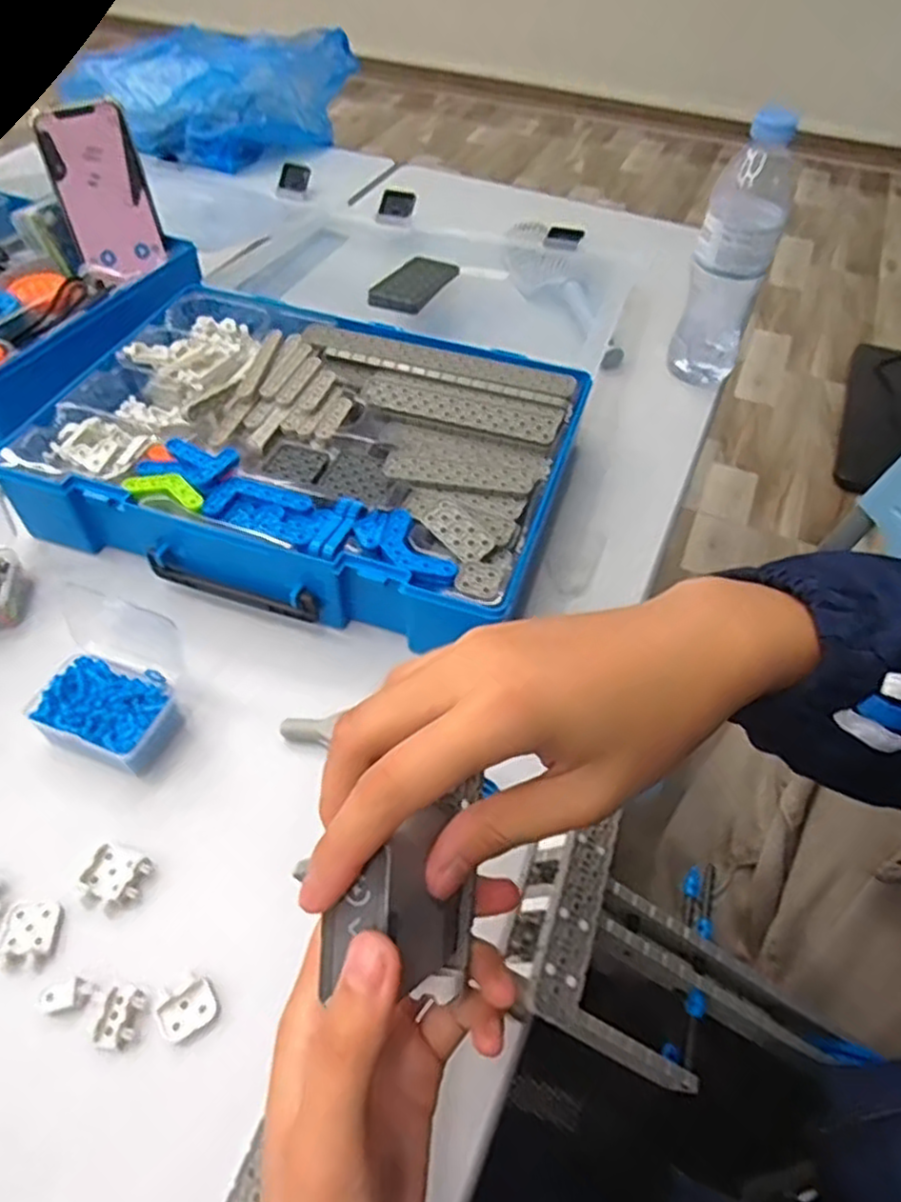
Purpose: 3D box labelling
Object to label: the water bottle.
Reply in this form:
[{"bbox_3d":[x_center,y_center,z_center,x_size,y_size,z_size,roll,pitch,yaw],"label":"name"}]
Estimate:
[{"bbox_3d":[0.241,-0.293,0.618,0.066,0.213,0.063,22,55,14],"label":"water bottle"}]

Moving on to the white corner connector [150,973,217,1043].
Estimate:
[{"bbox_3d":[-0.126,0.191,0.341,0.026,0.006,0.024,-30,59,-23],"label":"white corner connector"}]

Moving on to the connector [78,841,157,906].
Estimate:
[{"bbox_3d":[-0.175,0.144,0.376,0.031,0.007,0.030,15,53,9],"label":"connector"}]

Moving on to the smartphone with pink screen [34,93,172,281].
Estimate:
[{"bbox_3d":[-0.316,-0.372,0.655,0.078,0.139,0.011,-17,21,-3],"label":"smartphone with pink screen"}]

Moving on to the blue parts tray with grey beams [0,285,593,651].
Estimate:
[{"bbox_3d":[-0.106,-0.116,0.544,0.377,0.062,0.272,16,53,10],"label":"blue parts tray with grey beams"}]

